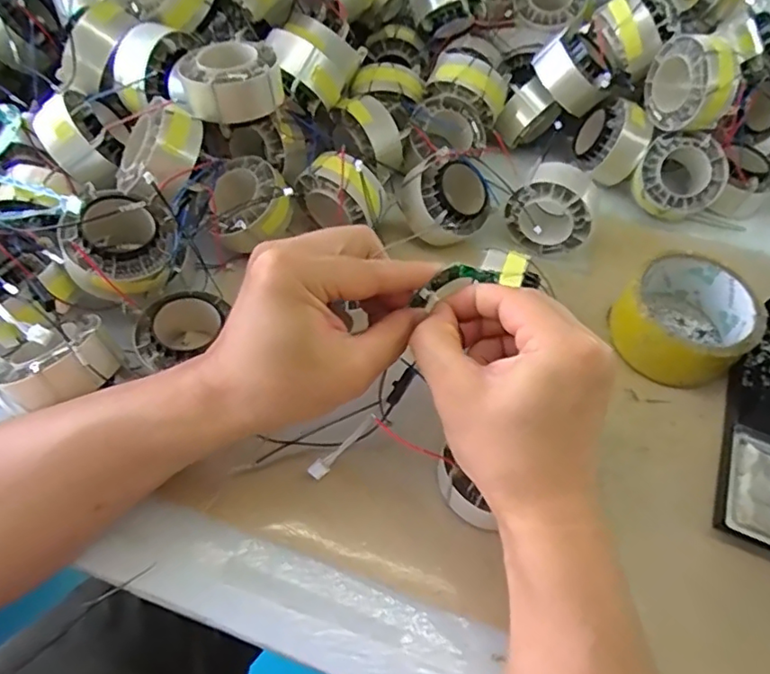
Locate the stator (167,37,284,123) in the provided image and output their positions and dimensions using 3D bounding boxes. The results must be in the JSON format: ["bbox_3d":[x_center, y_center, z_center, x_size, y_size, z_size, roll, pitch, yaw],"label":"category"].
[{"bbox_3d":[-0.107,-0.176,0.394,0.068,0.033,0.068,1,56,-2],"label":"stator"}]

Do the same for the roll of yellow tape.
[{"bbox_3d":[0.203,-0.011,0.396,0.080,0.041,0.087,1,56,-2],"label":"roll of yellow tape"}]

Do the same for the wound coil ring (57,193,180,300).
[{"bbox_3d":[-0.164,-0.055,0.361,0.068,0.046,0.054,-24,60,-18],"label":"wound coil ring"}]

